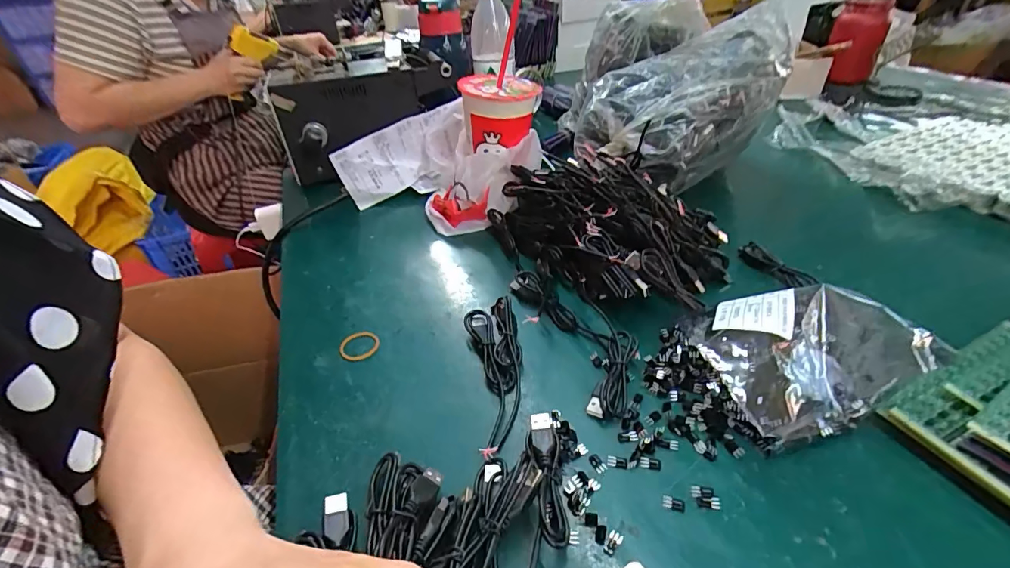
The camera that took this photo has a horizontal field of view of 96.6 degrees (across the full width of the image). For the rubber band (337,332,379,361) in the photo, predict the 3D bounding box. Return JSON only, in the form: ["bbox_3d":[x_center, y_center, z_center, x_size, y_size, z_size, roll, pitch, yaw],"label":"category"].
[{"bbox_3d":[-0.123,0.051,0.380,0.033,0.004,0.031,-14,38,-11],"label":"rubber band"}]

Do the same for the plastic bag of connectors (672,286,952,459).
[{"bbox_3d":[0.196,0.043,0.313,0.124,0.052,0.111,-10,38,-6],"label":"plastic bag of connectors"}]

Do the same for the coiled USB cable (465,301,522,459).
[{"bbox_3d":[-0.005,0.064,0.346,0.040,0.016,0.142,-8,37,-3],"label":"coiled USB cable"}]

